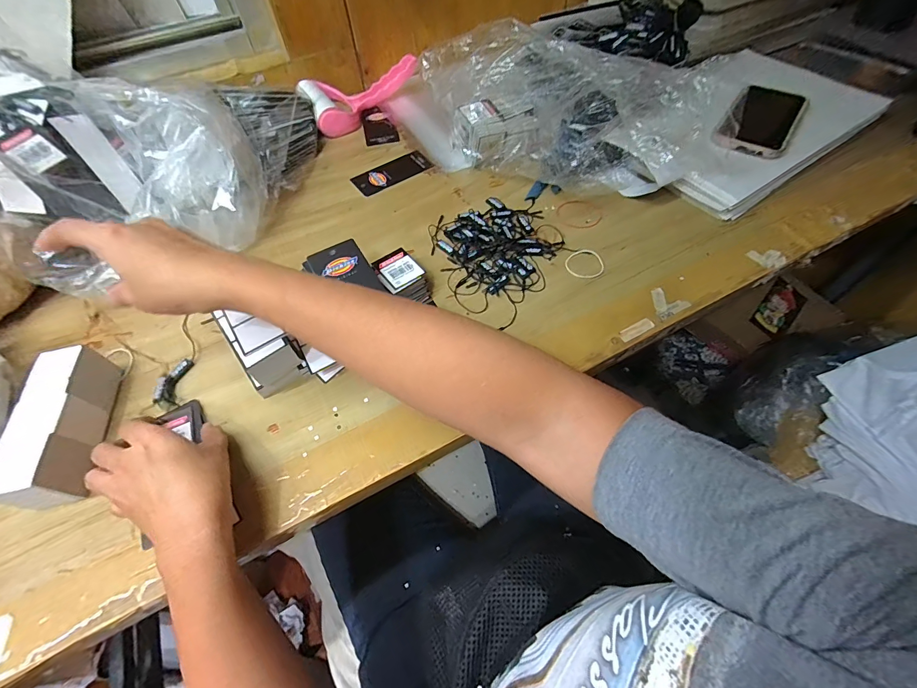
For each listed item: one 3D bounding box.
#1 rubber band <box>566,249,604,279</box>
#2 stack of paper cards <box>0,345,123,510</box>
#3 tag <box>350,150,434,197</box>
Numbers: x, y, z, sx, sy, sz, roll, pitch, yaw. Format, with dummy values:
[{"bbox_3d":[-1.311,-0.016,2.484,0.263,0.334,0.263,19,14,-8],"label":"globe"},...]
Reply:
[{"bbox_3d":[0.136,-0.087,0.416,0.040,0.004,0.038,11,59,10],"label":"rubber band"},{"bbox_3d":[-0.324,0.066,0.314,0.040,0.044,0.124,-14,58,-5],"label":"stack of paper cards"},{"bbox_3d":[-0.089,-0.233,0.526,0.106,0.004,0.047,-32,65,-17],"label":"tag"}]

